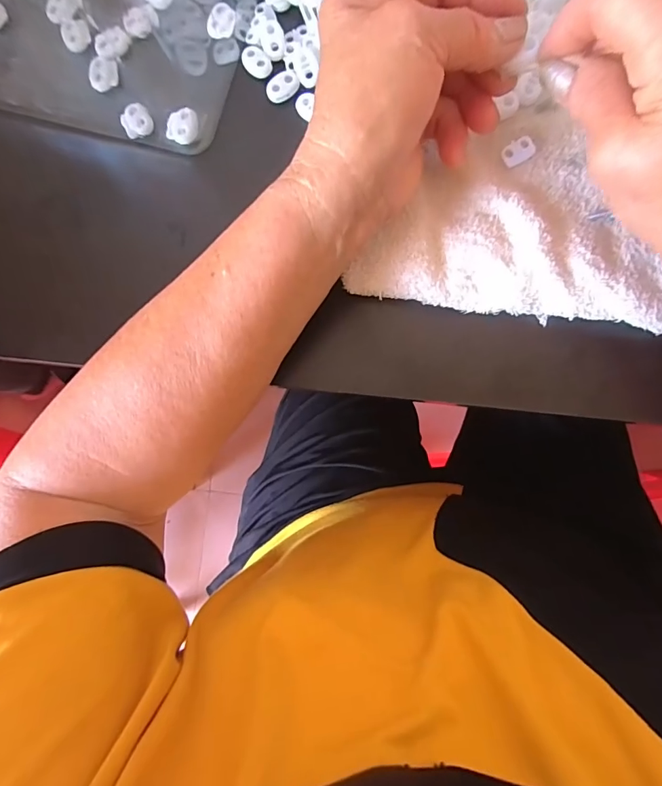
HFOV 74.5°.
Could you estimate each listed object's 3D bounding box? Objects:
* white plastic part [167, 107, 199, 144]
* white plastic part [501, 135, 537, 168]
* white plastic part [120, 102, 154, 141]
[{"bbox_3d":[-0.098,-0.175,0.287,0.019,0.006,0.023,2,85,6],"label":"white plastic part"},{"bbox_3d":[0.110,-0.142,0.253,0.020,0.004,0.013,-31,83,2],"label":"white plastic part"},{"bbox_3d":[-0.129,-0.180,0.289,0.019,0.010,0.015,-33,83,2],"label":"white plastic part"}]

